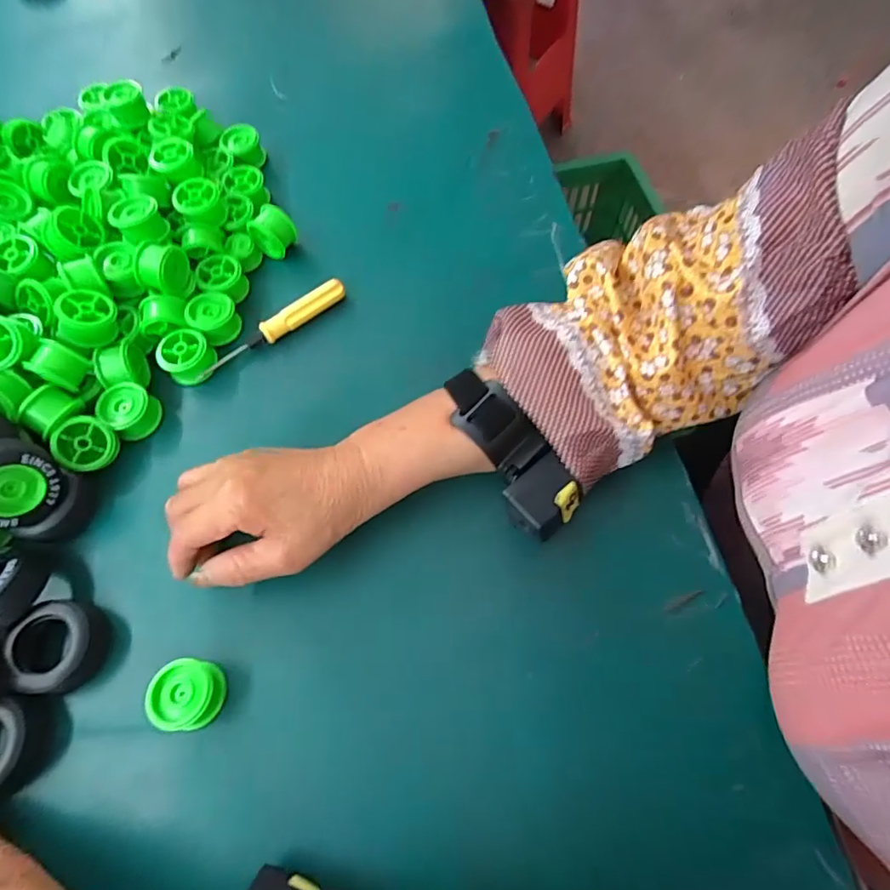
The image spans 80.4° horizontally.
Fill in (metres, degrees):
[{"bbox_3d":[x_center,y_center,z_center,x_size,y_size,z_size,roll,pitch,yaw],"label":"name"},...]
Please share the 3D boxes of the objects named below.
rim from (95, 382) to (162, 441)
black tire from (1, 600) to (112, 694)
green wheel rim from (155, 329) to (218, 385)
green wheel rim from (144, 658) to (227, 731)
[{"bbox_3d":[-0.212,-0.024,0.355,0.033,0.023,0.032,33,72,15],"label":"rim"},{"bbox_3d":[-0.219,0.113,0.299,0.041,0.025,0.048,2,67,3],"label":"black tire"},{"bbox_3d":[-0.180,-0.061,0.369,0.030,0.024,0.033,-6,66,0],"label":"green wheel rim"},{"bbox_3d":[-0.139,0.134,0.286,0.032,0.031,0.033,-1,66,2],"label":"green wheel rim"}]

